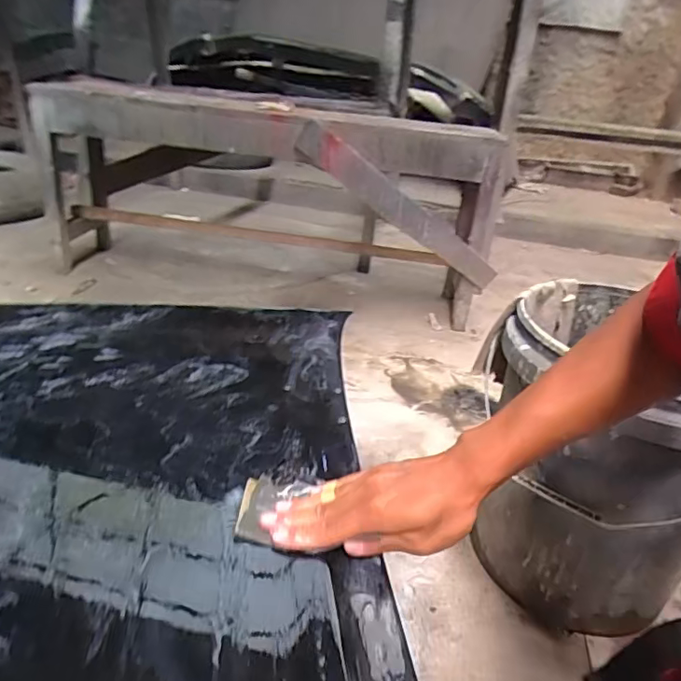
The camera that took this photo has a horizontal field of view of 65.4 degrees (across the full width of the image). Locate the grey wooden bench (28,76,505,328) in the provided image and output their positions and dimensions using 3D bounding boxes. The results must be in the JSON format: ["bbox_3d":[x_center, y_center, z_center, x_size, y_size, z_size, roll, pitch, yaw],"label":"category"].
[{"bbox_3d":[-0.201,-0.408,1.500,1.212,0.471,0.369,6,26,1],"label":"grey wooden bench"}]

